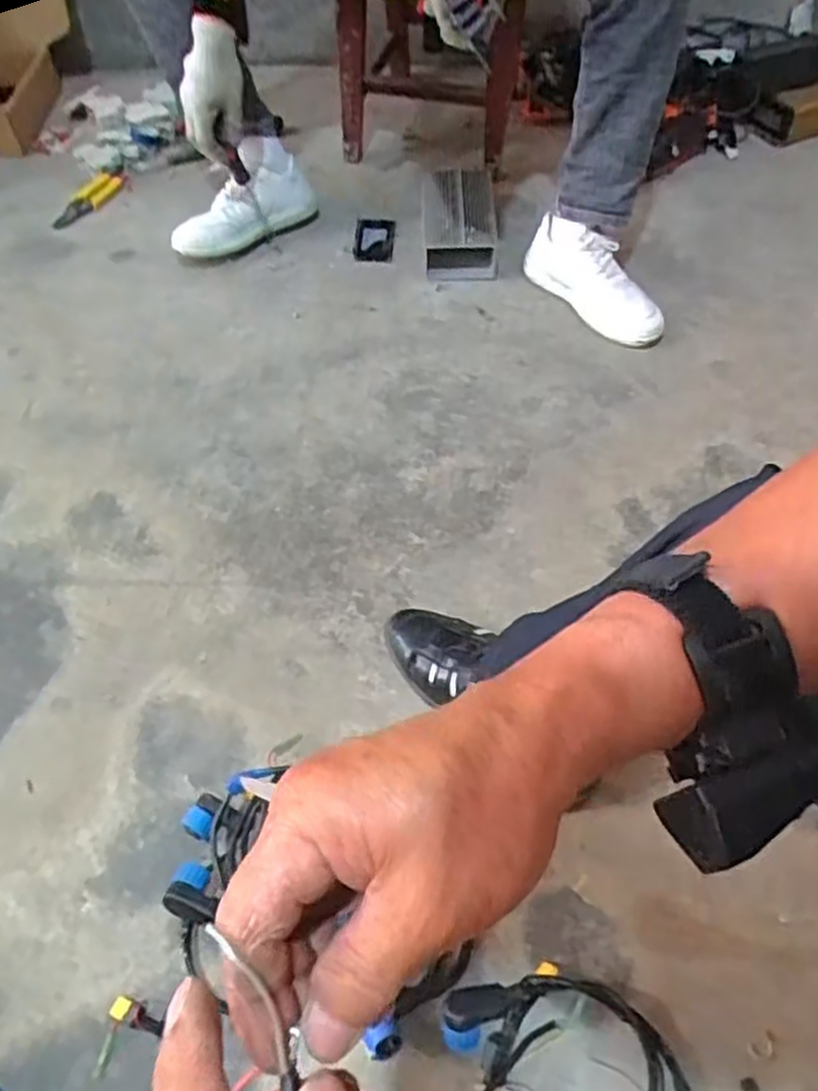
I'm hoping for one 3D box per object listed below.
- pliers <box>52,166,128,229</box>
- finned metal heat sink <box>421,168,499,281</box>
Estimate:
[{"bbox_3d":[-0.549,-0.610,1.301,0.045,0.030,0.178,18,58,11],"label":"pliers"},{"bbox_3d":[0.084,-0.529,1.214,0.123,0.072,0.215,0,57,-1],"label":"finned metal heat sink"}]

